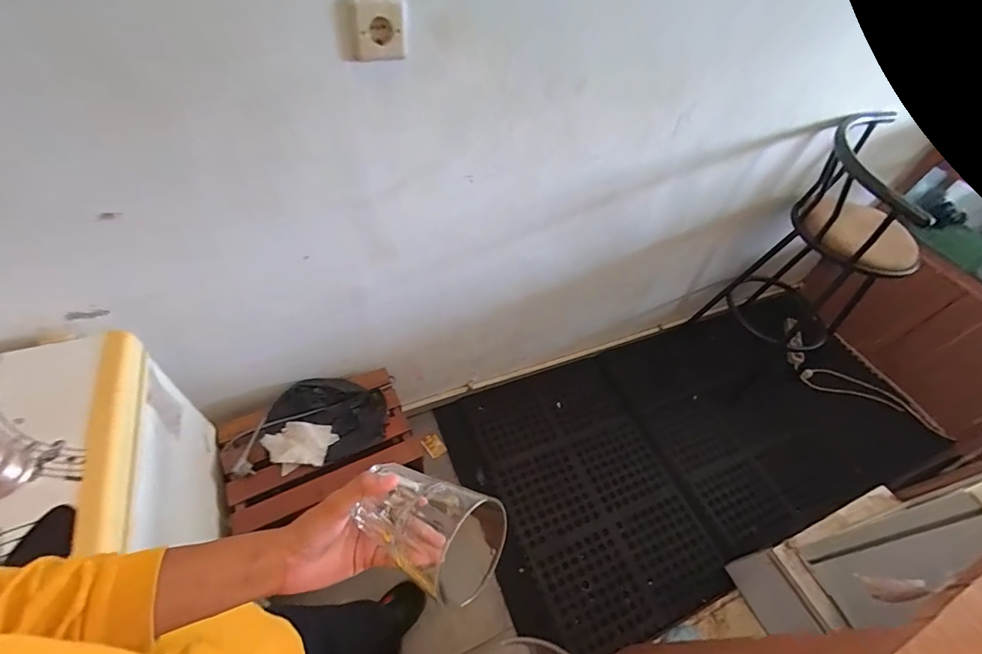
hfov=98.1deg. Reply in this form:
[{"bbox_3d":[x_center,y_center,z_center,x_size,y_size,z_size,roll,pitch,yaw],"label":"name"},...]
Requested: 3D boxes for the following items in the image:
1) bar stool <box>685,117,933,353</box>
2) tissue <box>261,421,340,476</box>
[{"bbox_3d":[1.195,-0.223,1.556,0.424,0.967,0.391,-25,60,-25],"label":"bar stool"},{"bbox_3d":[-0.493,0.306,1.103,0.171,0.026,0.124,-10,55,-16],"label":"tissue"}]

